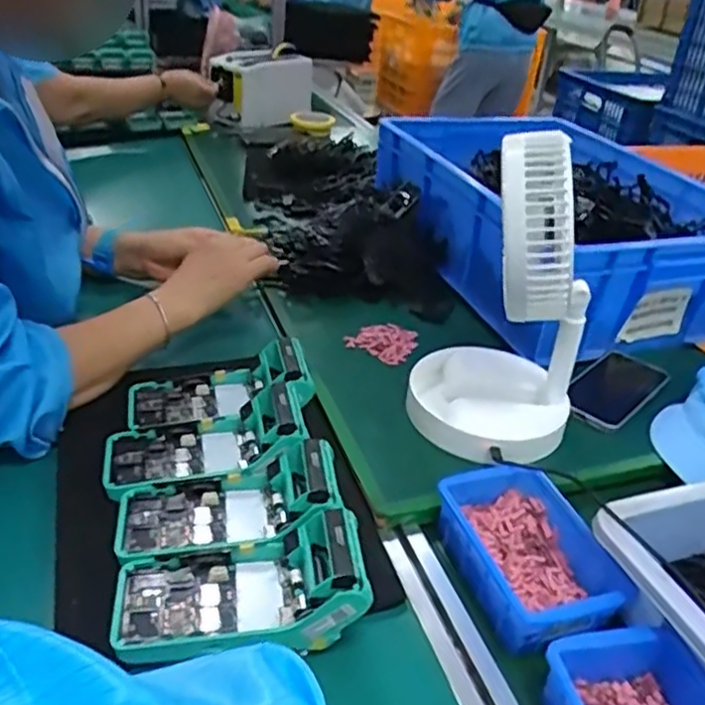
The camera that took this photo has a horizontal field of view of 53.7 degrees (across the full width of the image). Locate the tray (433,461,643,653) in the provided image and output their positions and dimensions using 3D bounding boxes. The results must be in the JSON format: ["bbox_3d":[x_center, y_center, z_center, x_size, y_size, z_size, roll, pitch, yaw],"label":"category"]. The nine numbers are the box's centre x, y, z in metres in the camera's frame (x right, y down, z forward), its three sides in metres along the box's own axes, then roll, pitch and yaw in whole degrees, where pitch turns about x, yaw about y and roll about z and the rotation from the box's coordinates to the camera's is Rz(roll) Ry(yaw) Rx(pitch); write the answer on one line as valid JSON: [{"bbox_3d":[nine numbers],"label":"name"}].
[{"bbox_3d":[0.143,0.160,0.558,0.110,0.049,0.151,-7,35,-20],"label":"tray"}]

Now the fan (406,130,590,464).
[{"bbox_3d":[0.145,-0.059,0.635,0.153,0.268,0.155,10,33,6],"label":"fan"}]

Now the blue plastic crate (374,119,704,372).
[{"bbox_3d":[0.265,-0.191,0.968,0.350,0.136,0.500,-7,35,-20],"label":"blue plastic crate"}]

